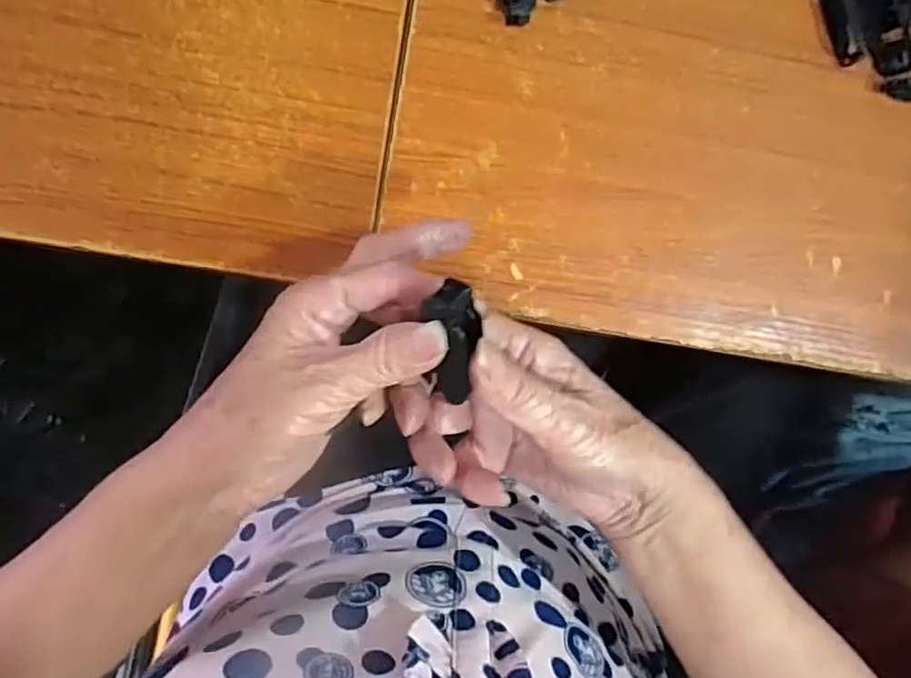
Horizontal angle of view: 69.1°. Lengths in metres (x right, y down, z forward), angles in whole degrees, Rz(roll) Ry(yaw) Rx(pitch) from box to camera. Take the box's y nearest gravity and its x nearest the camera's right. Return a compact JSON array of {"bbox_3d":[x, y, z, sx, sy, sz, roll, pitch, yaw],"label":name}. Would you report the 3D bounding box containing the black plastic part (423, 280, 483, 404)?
[{"bbox_3d":[-0.001,0.001,0.254,0.020,0.012,0.045,-2,113,-4],"label":"black plastic part"}]

